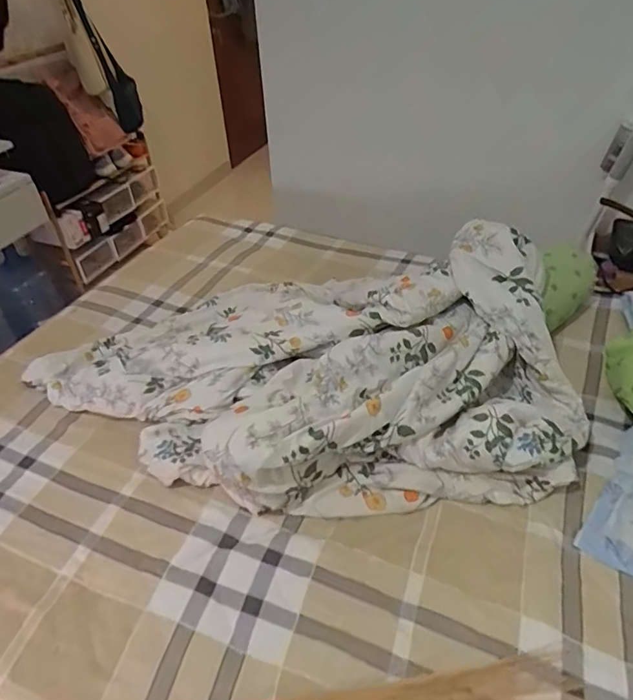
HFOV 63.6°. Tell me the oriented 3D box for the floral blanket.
[{"bbox_3d":[-0.039,0.031,1.176,1.166,0.291,0.655,-4,40,0],"label":"floral blanket"}]

